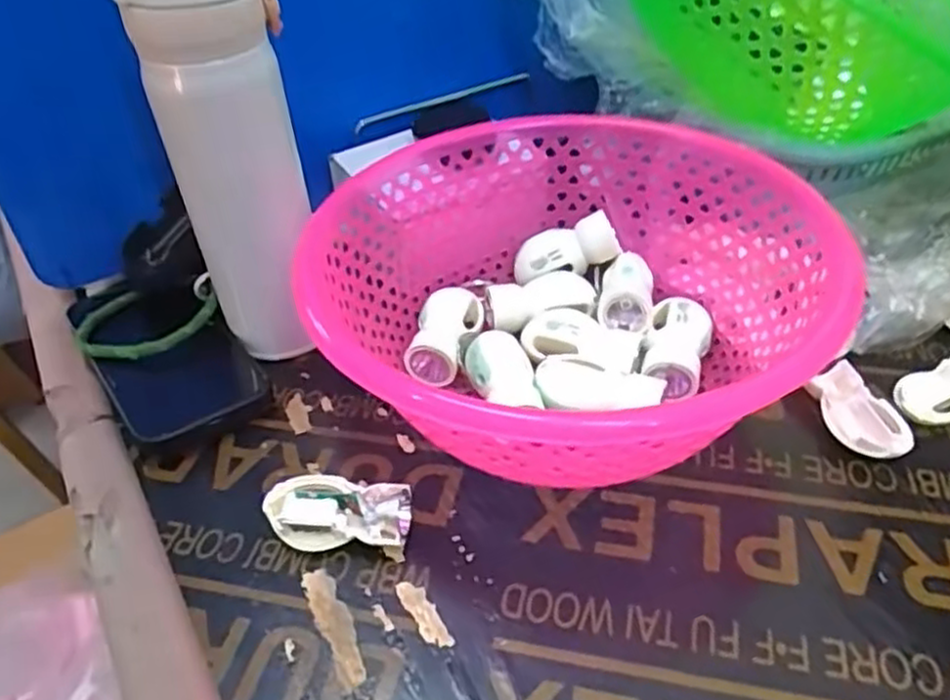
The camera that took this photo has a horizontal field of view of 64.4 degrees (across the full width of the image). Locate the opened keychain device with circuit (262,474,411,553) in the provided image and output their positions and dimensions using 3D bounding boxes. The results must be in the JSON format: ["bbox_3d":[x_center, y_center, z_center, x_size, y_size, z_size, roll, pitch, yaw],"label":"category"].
[{"bbox_3d":[-0.064,0.076,0.353,0.066,0.023,0.031,-1,41,3],"label":"opened keychain device with circuit"}]

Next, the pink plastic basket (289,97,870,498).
[{"bbox_3d":[0.059,-0.031,0.408,0.246,0.102,0.245,-2,41,2],"label":"pink plastic basket"}]

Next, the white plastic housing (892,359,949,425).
[{"bbox_3d":[0.241,0.022,0.385,0.063,0.016,0.032,-18,43,-16],"label":"white plastic housing"}]

